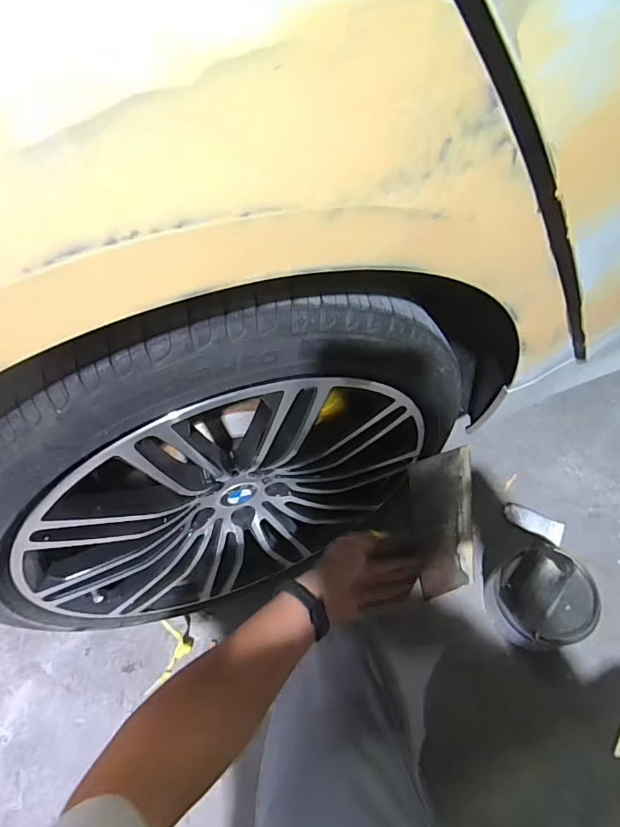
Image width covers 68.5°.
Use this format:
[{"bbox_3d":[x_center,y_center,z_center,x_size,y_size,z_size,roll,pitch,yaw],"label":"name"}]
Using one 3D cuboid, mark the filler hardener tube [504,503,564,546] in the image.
[{"bbox_3d":[0.432,0.214,0.884,0.109,0.018,0.045,20,63,20],"label":"filler hardener tube"}]

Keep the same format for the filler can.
[{"bbox_3d":[0.387,0.308,0.774,0.158,0.092,0.140,-22,57,-6],"label":"filler can"}]

